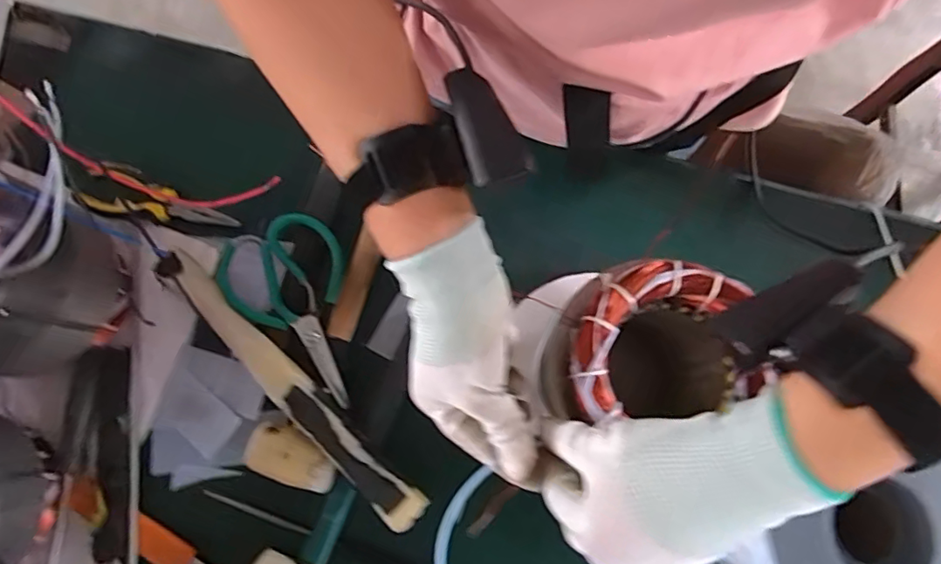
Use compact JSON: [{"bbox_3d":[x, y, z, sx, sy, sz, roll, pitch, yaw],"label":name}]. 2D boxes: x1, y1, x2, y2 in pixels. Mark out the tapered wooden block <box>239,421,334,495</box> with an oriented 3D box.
[{"bbox_3d":[-0.153,0.152,0.475,0.082,0.042,0.044,19,76,3],"label":"tapered wooden block"}]

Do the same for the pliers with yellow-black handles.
[{"bbox_3d":[-0.285,-0.072,0.513,0.124,0.030,0.048,17,76,-10],"label":"pliers with yellow-black handles"}]

